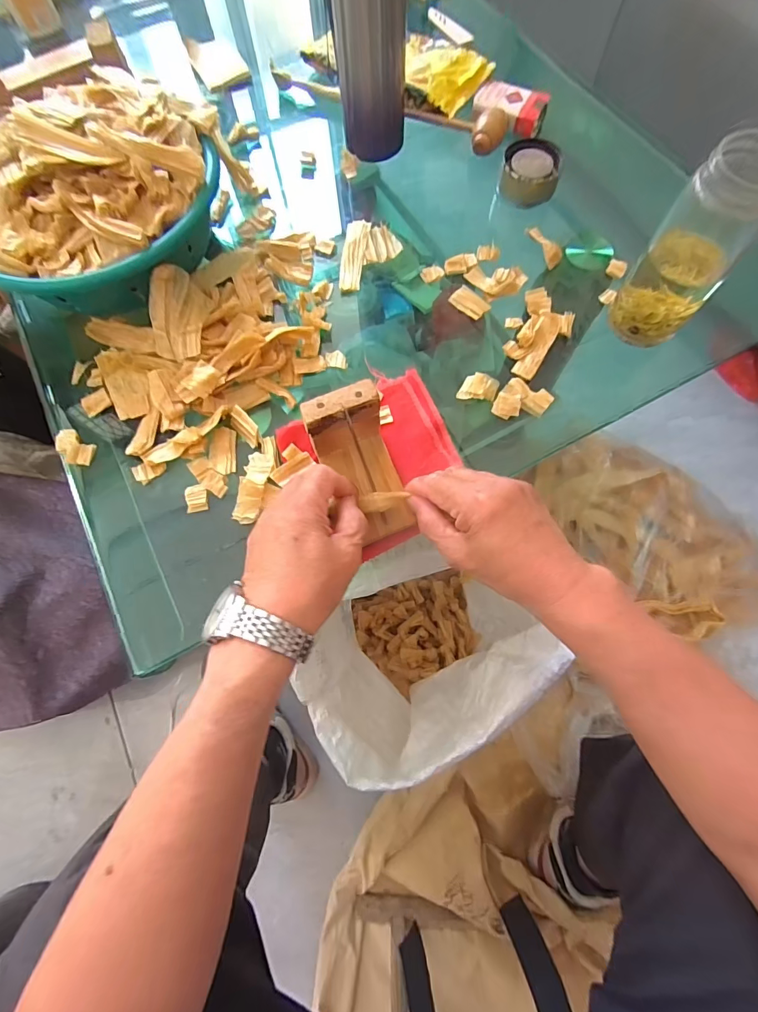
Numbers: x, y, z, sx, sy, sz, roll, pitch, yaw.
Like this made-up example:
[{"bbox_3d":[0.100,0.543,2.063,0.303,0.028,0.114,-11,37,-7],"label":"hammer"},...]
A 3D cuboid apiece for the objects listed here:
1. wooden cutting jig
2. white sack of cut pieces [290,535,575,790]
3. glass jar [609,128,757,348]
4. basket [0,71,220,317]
[{"bbox_3d":[-0.013,-0.031,0.332,0.061,0.069,0.103,-19,73,-4],"label":"wooden cutting jig"},{"bbox_3d":[0.034,0.194,0.546,0.252,0.286,0.252,-35,75,-9],"label":"white sack of cut pieces"},{"bbox_3d":[0.265,-0.212,0.349,0.067,0.146,0.067,0,72,2],"label":"glass jar"},{"bbox_3d":[-0.284,-0.305,0.419,0.265,0.111,0.236,-31,74,-8],"label":"basket"}]

